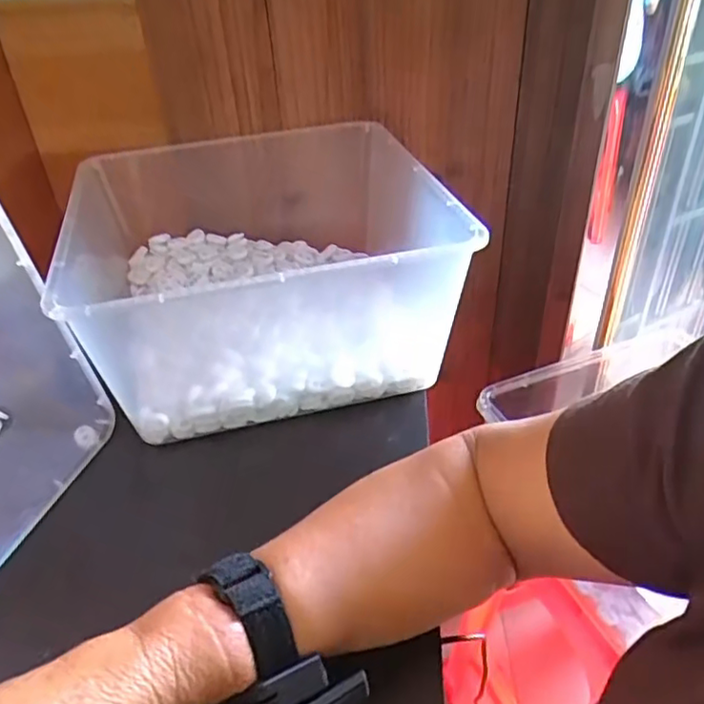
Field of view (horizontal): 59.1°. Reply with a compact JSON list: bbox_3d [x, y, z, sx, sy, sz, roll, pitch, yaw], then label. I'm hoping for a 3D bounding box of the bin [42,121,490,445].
[{"bbox_3d":[-0.085,-0.091,0.578,0.303,0.146,0.328,-13,38,-13],"label":"bin"}]

